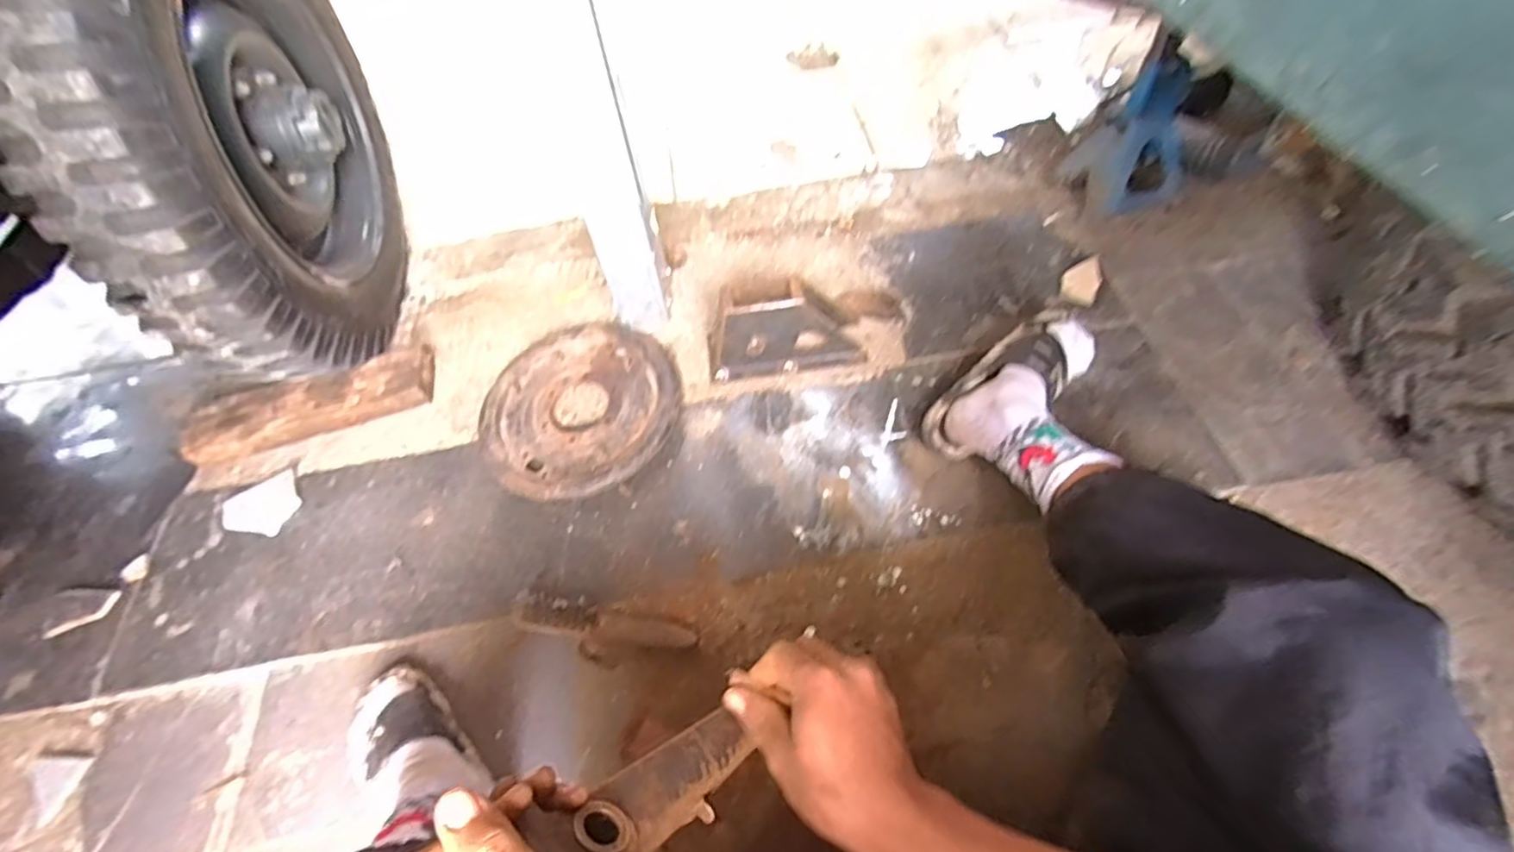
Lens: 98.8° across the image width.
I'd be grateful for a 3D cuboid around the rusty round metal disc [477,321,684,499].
[{"bbox_3d":[-0.267,-0.031,0.988,0.295,0.045,0.295,-2,59,3],"label":"rusty round metal disc"}]

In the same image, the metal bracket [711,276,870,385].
[{"bbox_3d":[0.040,-0.156,0.998,0.242,0.129,0.082,-8,56,0],"label":"metal bracket"}]

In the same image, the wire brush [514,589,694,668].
[{"bbox_3d":[-0.194,0.252,0.805,0.231,0.043,0.066,8,57,11],"label":"wire brush"}]

